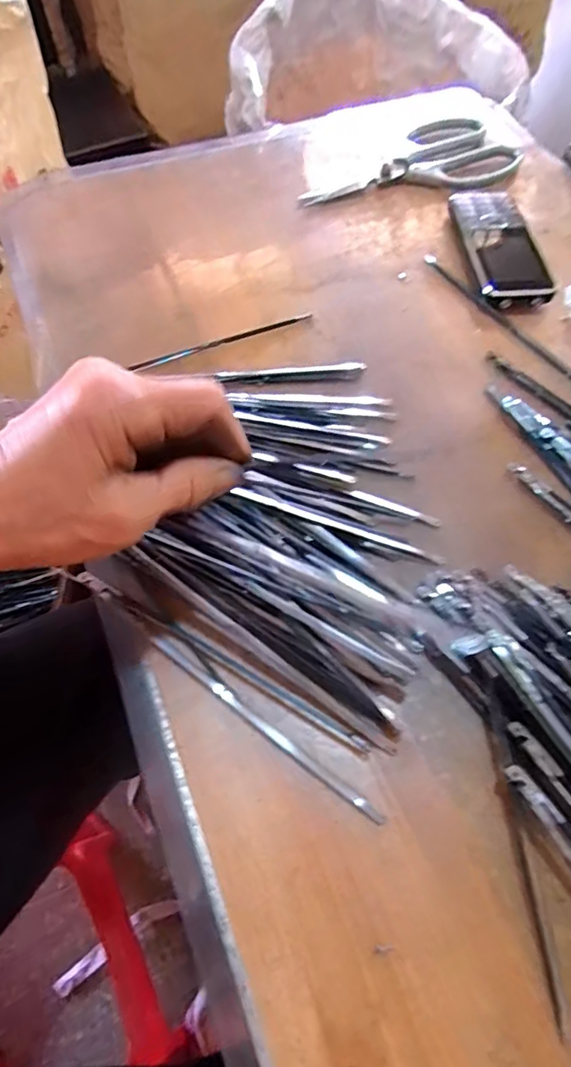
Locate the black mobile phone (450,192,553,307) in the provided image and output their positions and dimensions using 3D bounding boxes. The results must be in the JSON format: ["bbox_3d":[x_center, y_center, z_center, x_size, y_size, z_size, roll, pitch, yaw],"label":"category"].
[{"bbox_3d":[0.162,-0.224,0.434,0.061,0.011,0.133,3,60,-11],"label":"black mobile phone"}]

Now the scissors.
[{"bbox_3d":[0.106,-0.317,0.487,0.199,0.008,0.098,-23,63,-13],"label":"scissors"}]

